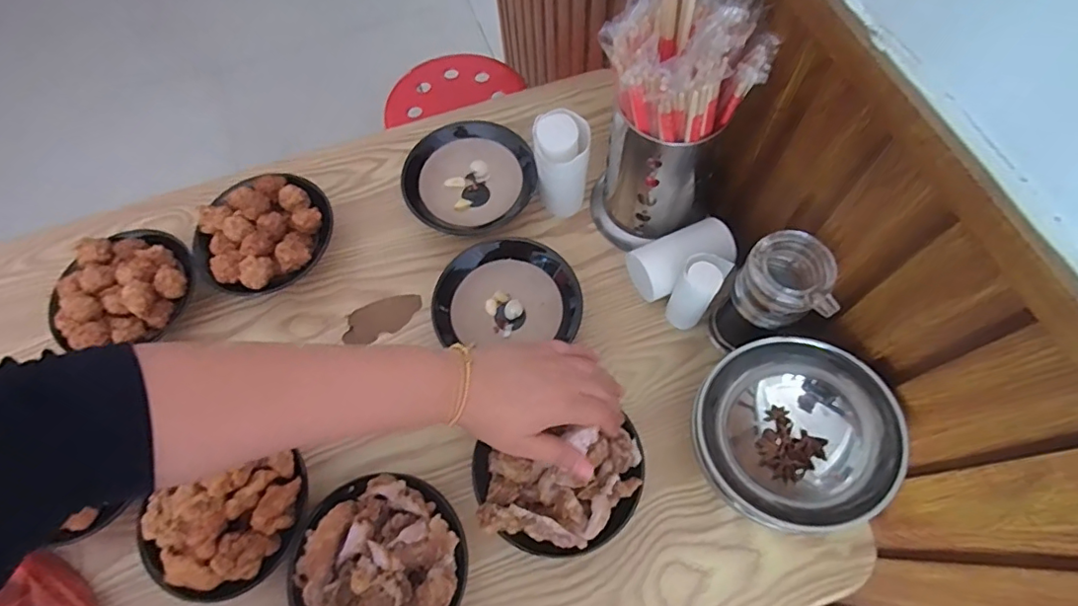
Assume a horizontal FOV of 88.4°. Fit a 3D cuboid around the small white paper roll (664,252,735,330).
[{"bbox_3d":[0.141,-0.009,0.506,0.035,0.095,0.041,33,73,16],"label":"small white paper roll"}]

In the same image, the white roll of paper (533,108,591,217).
[{"bbox_3d":[0.024,-0.139,0.569,0.055,0.095,0.068,-8,67,0],"label":"white roll of paper"}]

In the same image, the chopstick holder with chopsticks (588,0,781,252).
[{"bbox_3d":[0.110,-0.153,0.475,0.117,0.258,0.099,12,68,8],"label":"chopstick holder with chopsticks"}]

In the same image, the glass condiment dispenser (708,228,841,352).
[{"bbox_3d":[0.187,-0.001,0.458,0.065,0.136,0.057,13,69,8],"label":"glass condiment dispenser"}]

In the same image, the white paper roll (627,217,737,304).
[{"bbox_3d":[0.137,-0.039,0.544,0.096,0.051,0.052,-22,68,-6],"label":"white paper roll"}]

